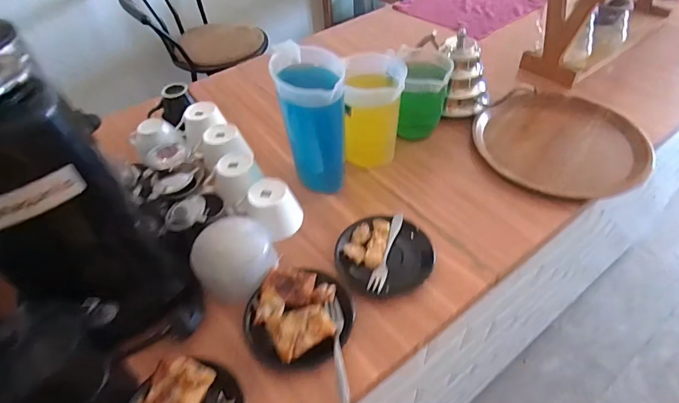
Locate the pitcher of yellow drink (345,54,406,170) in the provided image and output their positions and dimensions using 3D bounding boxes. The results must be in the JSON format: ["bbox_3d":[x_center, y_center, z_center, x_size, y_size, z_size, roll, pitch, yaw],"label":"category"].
[{"bbox_3d":[0.059,-0.158,0.717,0.096,0.183,0.095,-1,46,4],"label":"pitcher of yellow drink"}]

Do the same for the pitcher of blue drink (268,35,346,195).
[{"bbox_3d":[-0.043,-0.127,0.675,0.103,0.205,0.136,-8,46,-3],"label":"pitcher of blue drink"}]

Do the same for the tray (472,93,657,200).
[{"bbox_3d":[0.405,-0.108,0.753,0.269,0.027,0.274,-2,46,2],"label":"tray"}]

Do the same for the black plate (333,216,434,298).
[{"bbox_3d":[0.064,0.076,0.601,0.137,0.027,0.134,-2,46,2],"label":"black plate"}]

